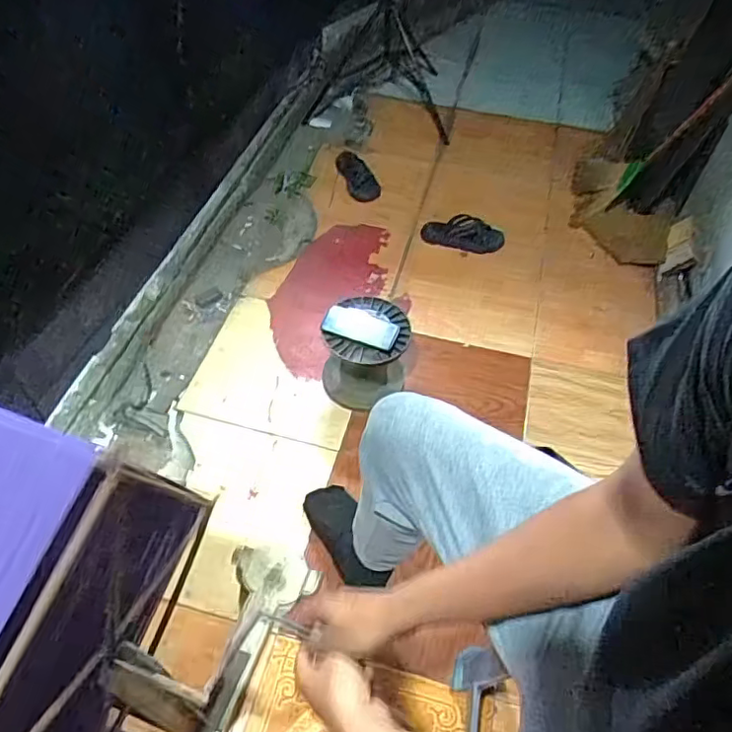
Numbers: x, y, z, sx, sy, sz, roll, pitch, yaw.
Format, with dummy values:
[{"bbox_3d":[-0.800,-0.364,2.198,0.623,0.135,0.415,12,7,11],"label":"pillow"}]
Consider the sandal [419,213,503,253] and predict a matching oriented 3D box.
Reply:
[{"bbox_3d":[0.284,-0.386,1.696,0.230,0.035,0.119,21,53,16],"label":"sandal"}]

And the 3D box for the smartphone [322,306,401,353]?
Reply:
[{"bbox_3d":[-0.012,-0.084,1.253,0.157,0.014,0.065,18,85,-6],"label":"smartphone"}]

